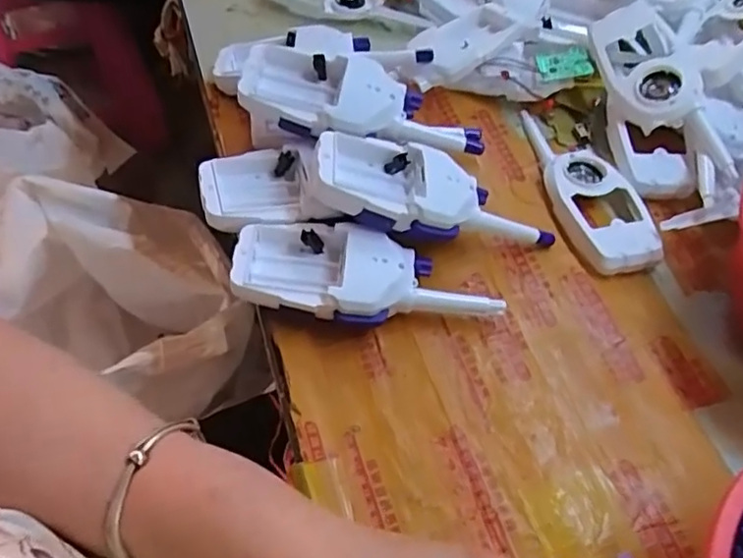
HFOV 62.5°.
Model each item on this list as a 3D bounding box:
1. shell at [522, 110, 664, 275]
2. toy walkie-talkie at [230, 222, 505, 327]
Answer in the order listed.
[{"bbox_3d":[0.157,-0.072,0.449,0.056,0.021,0.157,-9,58,-8],"label":"shell"},{"bbox_3d":[-0.003,0.003,0.385,0.160,0.037,0.061,13,57,6],"label":"toy walkie-talkie"}]

